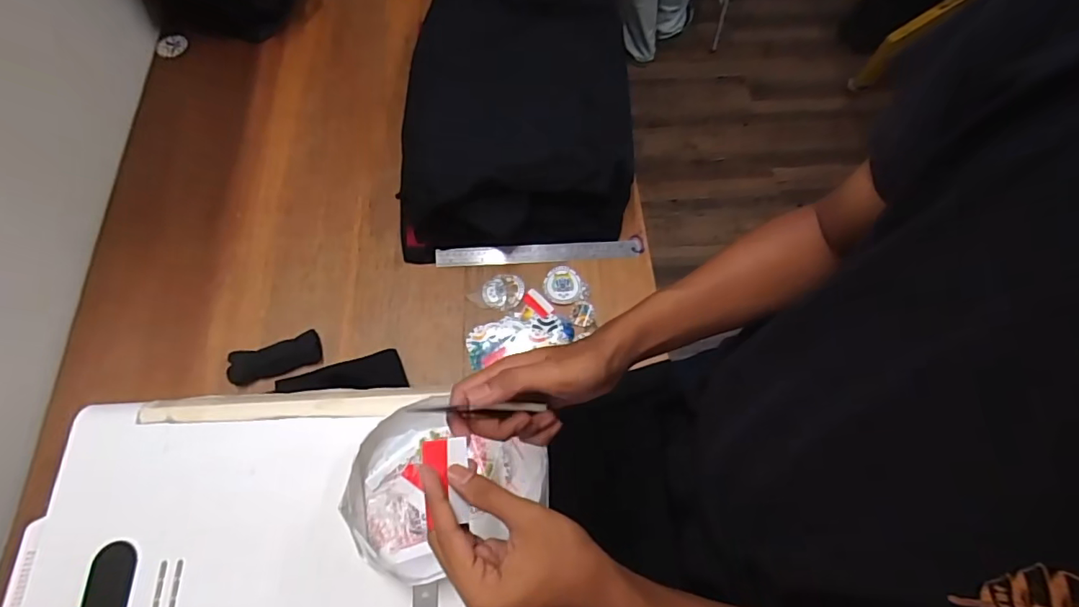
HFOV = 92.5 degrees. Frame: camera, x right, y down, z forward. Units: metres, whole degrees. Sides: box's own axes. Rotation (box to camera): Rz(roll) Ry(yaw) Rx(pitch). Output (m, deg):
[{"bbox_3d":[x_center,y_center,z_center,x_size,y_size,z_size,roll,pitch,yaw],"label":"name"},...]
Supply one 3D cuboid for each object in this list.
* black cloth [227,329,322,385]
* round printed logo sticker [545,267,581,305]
[{"bbox_3d":[-0.381,0.079,0.747,0.125,0.017,0.050,-17,66,-9],"label":"black cloth"},{"bbox_3d":[0.036,-0.030,0.811,0.057,0.007,0.058,1,67,1],"label":"round printed logo sticker"}]

